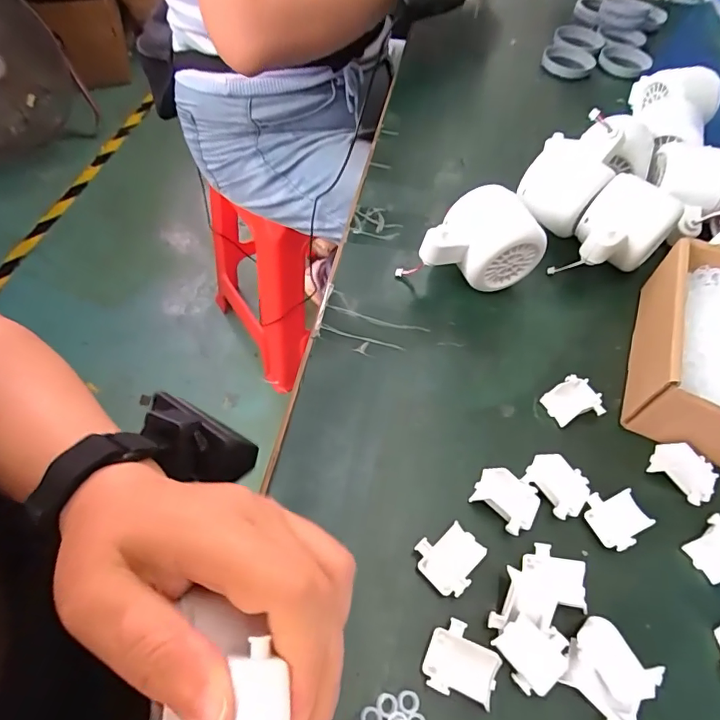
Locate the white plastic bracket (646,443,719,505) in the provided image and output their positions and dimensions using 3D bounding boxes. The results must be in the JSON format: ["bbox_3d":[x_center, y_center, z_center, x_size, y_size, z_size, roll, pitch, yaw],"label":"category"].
[{"bbox_3d":[0.188,0.064,0.280,0.025,0.012,0.034,-38,67,-25],"label":"white plastic bracket"}]

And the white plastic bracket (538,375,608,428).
[{"bbox_3d":[0.133,0.025,0.301,0.032,0.016,0.028,-22,61,-18],"label":"white plastic bracket"}]

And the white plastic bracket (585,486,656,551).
[{"bbox_3d":[0.137,0.085,0.260,0.027,0.014,0.029,-19,60,-16],"label":"white plastic bracket"}]

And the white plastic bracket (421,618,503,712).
[{"bbox_3d":[0.046,0.136,0.217,0.030,0.010,0.029,23,58,10],"label":"white plastic bracket"}]

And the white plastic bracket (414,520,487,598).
[{"bbox_3d":[0.046,0.099,0.244,0.033,0.010,0.029,-34,65,-24],"label":"white plastic bracket"}]

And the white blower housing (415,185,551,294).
[{"bbox_3d":[0.079,-0.080,0.335,0.078,0.060,0.048,-12,58,-12],"label":"white blower housing"}]

